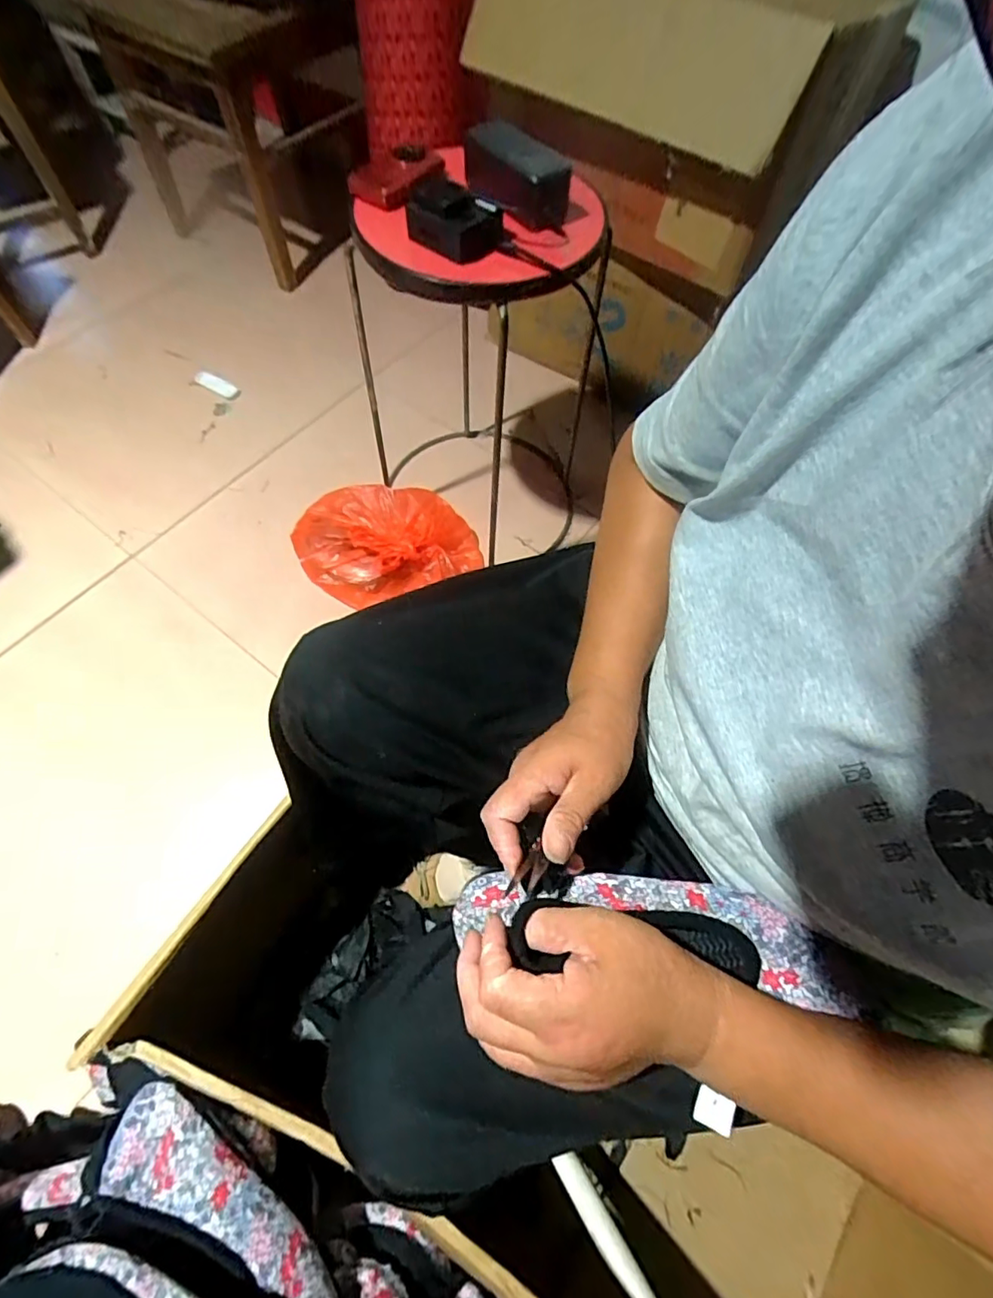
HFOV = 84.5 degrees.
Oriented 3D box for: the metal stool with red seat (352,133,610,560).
[{"bbox_3d":[-0.007,-0.427,0.838,0.338,0.519,0.308,1,64,-1],"label":"metal stool with red seat"}]

